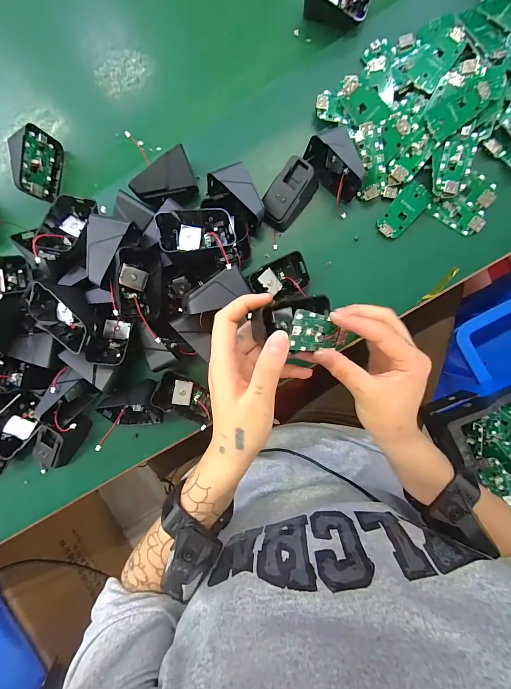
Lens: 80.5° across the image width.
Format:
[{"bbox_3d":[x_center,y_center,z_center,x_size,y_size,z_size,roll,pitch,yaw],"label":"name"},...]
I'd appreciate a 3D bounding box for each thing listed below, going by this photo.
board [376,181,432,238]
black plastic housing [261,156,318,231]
[{"bbox_3d":[0.162,-0.148,0.333,0.033,0.006,0.063,43,92,-1],"label":"board"},{"bbox_3d":[0.037,-0.162,0.323,0.039,0.039,0.071,41,95,-1],"label":"black plastic housing"}]

